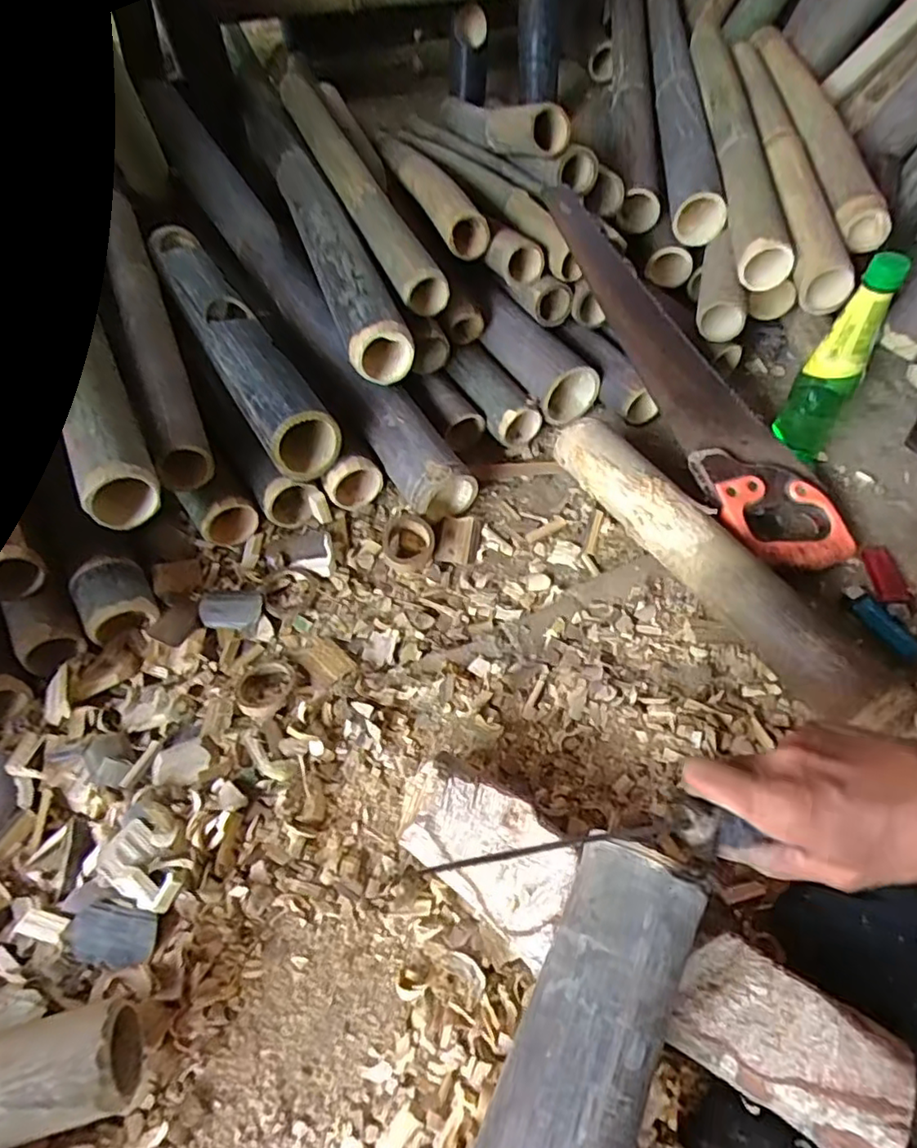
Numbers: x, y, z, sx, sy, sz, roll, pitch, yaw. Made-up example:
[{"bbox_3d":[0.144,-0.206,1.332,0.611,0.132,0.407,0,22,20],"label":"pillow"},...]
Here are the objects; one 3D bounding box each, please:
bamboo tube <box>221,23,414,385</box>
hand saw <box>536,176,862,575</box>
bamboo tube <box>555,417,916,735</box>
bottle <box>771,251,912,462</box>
[{"bbox_3d":[-0.222,-0.548,0.874,0.071,0.067,0.855,-18,55,-10],"label":"bamboo tube"},{"bbox_3d":[0.232,-0.224,0.661,0.126,0.029,0.509,-24,75,-14],"label":"hand saw"},{"bbox_3d":[0.233,-0.014,0.578,0.071,0.070,0.399,-26,57,-15],"label":"bamboo tube"},{"bbox_3d":[0.374,-0.209,0.605,0.055,0.213,0.061,26,59,20],"label":"bottle"}]

